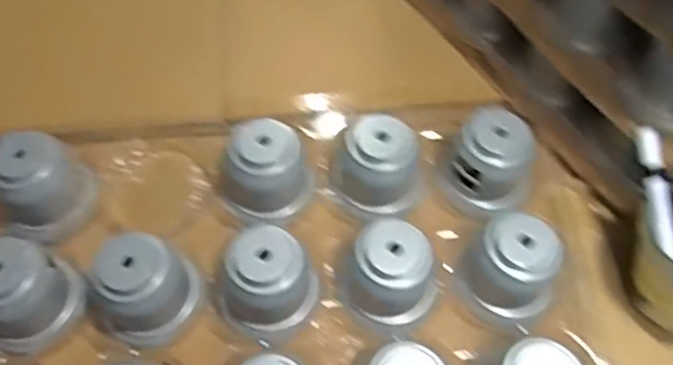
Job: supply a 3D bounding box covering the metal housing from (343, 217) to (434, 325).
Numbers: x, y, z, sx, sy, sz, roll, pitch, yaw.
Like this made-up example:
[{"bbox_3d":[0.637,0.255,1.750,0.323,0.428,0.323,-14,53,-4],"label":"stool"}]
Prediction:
[{"bbox_3d":[0.046,0.079,0.569,0.068,0.066,0.070,1,62,-1],"label":"metal housing"}]

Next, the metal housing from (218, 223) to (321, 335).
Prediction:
[{"bbox_3d":[-0.058,0.086,0.558,0.072,0.079,0.070,1,62,-1],"label":"metal housing"}]

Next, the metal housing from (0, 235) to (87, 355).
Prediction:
[{"bbox_3d":[-0.266,0.093,0.555,0.077,0.077,0.086,27,65,12],"label":"metal housing"}]

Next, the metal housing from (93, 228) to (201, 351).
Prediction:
[{"bbox_3d":[-0.160,0.092,0.563,0.076,0.087,0.080,23,64,10],"label":"metal housing"}]

